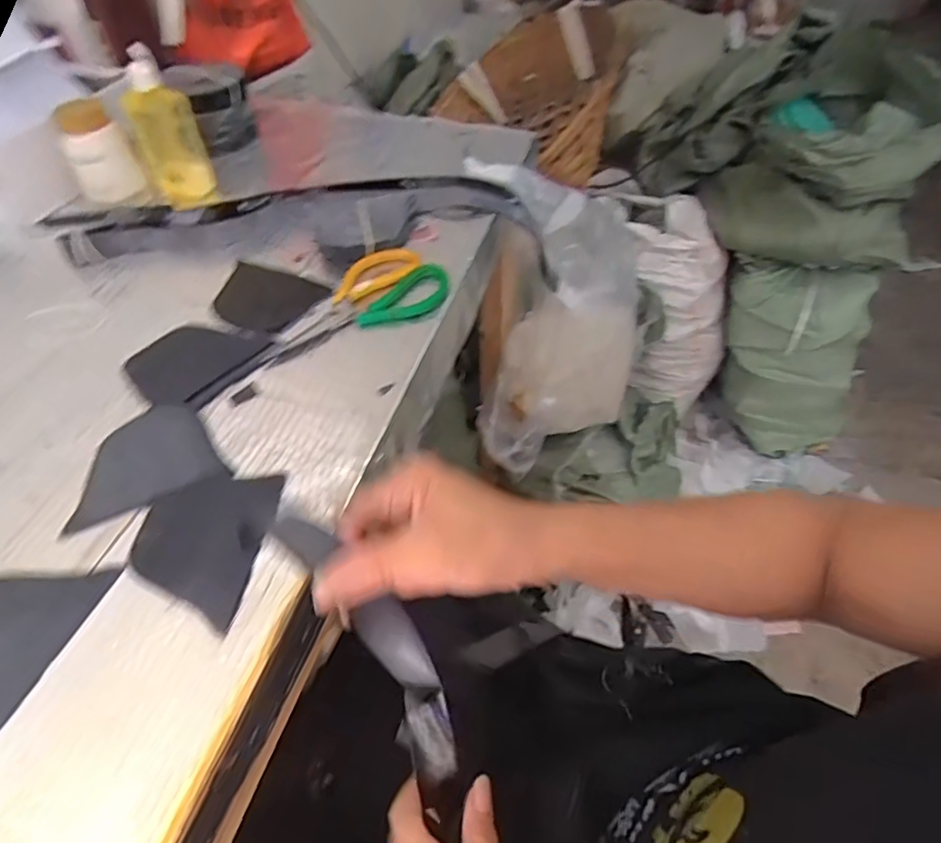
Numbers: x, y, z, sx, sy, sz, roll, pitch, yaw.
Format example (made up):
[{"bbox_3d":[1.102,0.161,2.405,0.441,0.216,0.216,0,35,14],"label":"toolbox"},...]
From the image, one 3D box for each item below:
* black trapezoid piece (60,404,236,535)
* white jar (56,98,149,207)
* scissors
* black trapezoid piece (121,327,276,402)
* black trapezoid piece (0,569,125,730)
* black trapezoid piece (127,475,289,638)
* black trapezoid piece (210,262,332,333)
[{"bbox_3d":[-0.242,0.027,0.420,0.100,0.004,0.083,-23,54,-17],"label":"black trapezoid piece"},{"bbox_3d":[-0.418,-0.306,0.641,0.068,0.091,0.056,-27,55,-20],"label":"white jar"},{"bbox_3d":[-0.110,-0.112,0.541,0.193,0.016,0.080,-33,57,-24],"label":"scissors"},{"bbox_3d":[-0.250,-0.060,0.512,0.082,0.007,0.107,33,58,24],"label":"black trapezoid piece"},{"bbox_3d":[-0.293,0.133,0.357,0.082,0.004,0.106,14,52,12],"label":"black trapezoid piece"},{"bbox_3d":[-0.188,0.080,0.397,0.087,0.009,0.109,5,51,3],"label":"black trapezoid piece"},{"bbox_3d":[-0.204,-0.123,0.564,0.104,0.008,0.083,22,56,16],"label":"black trapezoid piece"}]

